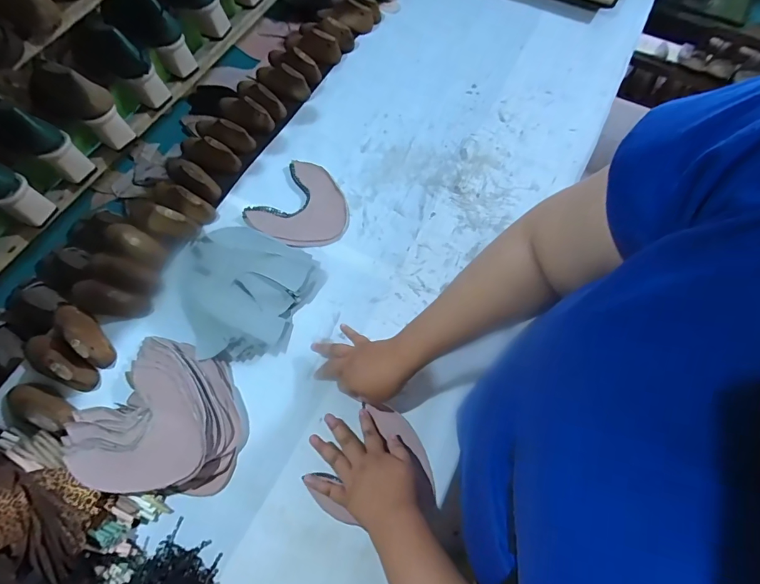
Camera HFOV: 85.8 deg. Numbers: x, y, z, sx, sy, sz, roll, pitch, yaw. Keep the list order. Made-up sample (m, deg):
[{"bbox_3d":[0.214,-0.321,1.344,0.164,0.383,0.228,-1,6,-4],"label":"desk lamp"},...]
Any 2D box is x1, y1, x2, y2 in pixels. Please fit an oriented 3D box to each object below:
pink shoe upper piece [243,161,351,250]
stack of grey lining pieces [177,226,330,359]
[{"bbox_3d":[-0.136,-0.156,0.756,0.166,0.008,0.167,32,70,10],"label":"pink shoe upper piece"},{"bbox_3d":[-0.222,0.001,0.656,0.193,0.067,0.217,22,70,11],"label":"stack of grey lining pieces"}]

